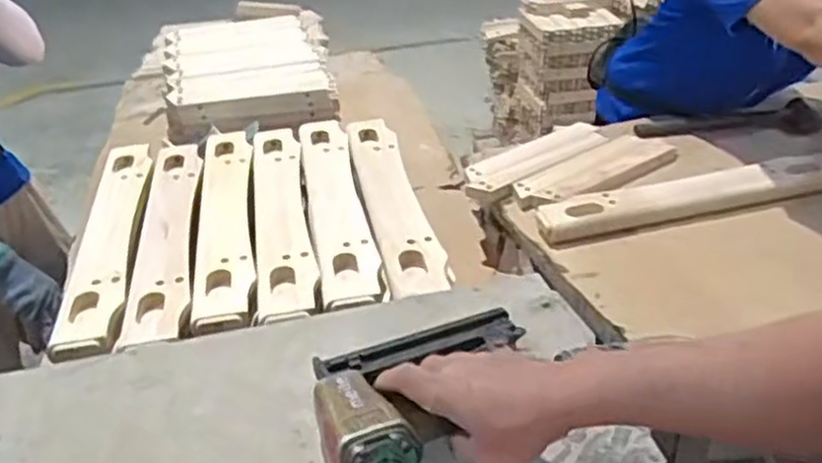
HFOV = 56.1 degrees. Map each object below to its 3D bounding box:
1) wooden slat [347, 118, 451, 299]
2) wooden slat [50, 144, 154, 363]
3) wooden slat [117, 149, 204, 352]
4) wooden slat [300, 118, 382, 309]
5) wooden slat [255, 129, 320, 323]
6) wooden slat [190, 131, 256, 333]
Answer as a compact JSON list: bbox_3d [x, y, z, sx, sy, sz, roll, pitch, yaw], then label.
[{"bbox_3d":[-0.026,-0.050,1.062,0.076,0.033,0.457,-9,31,-8],"label":"wooden slat"},{"bbox_3d":[-0.401,-0.001,1.021,0.074,0.024,0.508,-9,31,-7],"label":"wooden slat"},{"bbox_3d":[-0.320,-0.008,1.020,0.069,0.020,0.486,-8,31,-7],"label":"wooden slat"},{"bbox_3d":[-0.105,-0.048,1.060,0.071,0.022,0.486,-8,31,-7],"label":"wooden slat"},{"bbox_3d":[-0.174,-0.032,1.041,0.067,0.025,0.483,-8,31,-7],"label":"wooden slat"},{"bbox_3d":[-0.249,-0.026,1.035,0.067,0.026,0.480,-8,31,-7],"label":"wooden slat"}]

